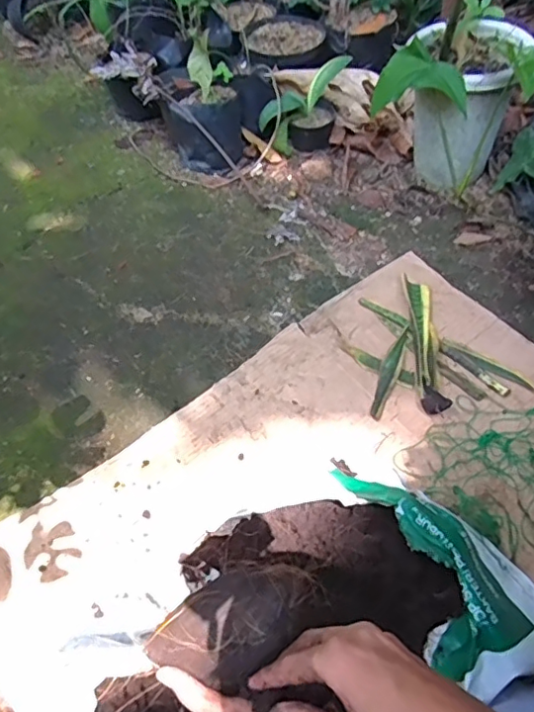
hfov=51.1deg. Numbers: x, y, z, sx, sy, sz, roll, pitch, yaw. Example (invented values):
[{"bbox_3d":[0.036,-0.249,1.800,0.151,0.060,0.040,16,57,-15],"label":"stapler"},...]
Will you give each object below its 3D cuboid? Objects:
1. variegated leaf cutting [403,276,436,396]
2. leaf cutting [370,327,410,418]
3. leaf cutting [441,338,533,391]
[{"bbox_3d":[0.226,-0.038,0.817,0.038,0.027,0.210,2,58,4],"label":"variegated leaf cutting"},{"bbox_3d":[0.173,0.017,0.785,0.024,0.008,0.159,18,60,14],"label":"leaf cutting"},{"bbox_3d":[0.310,0.009,0.785,0.135,0.010,0.025,34,65,22],"label":"leaf cutting"}]

